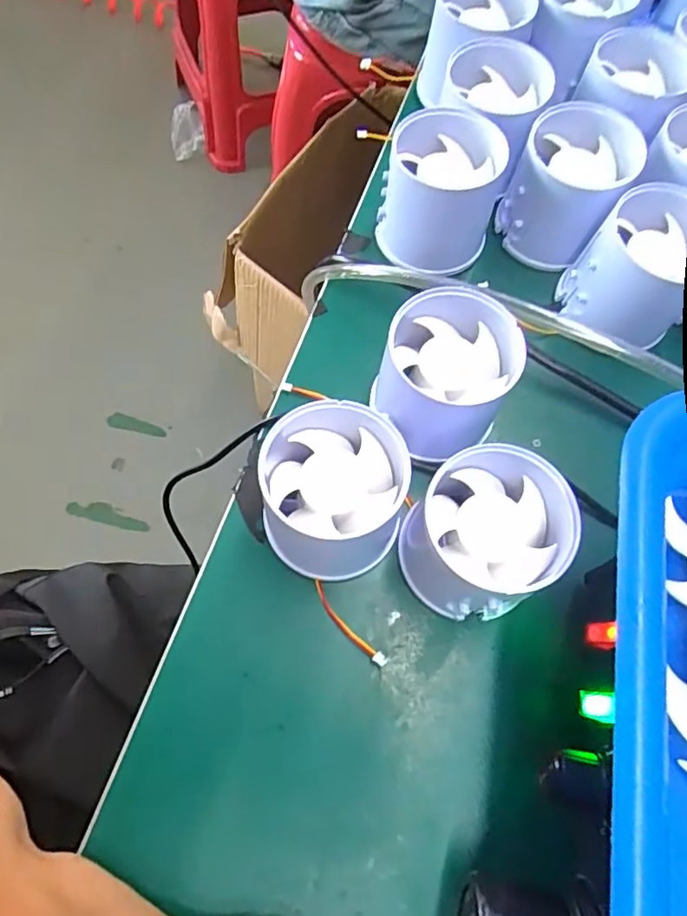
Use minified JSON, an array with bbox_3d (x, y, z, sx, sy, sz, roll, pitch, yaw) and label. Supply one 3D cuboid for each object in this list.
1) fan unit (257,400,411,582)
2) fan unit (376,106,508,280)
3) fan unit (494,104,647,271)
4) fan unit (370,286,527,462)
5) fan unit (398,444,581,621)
[{"bbox_3d":[-0.005,0.014,0.224,0.055,0.050,0.052,1,67,-2],"label":"fan unit"},{"bbox_3d":[0.045,-0.125,0.285,0.054,0.053,0.053,10,67,2],"label":"fan unit"},{"bbox_3d":[0.108,-0.130,0.286,0.047,0.052,0.050,1,67,-2],"label":"fan unit"},{"bbox_3d":[0.040,-0.033,0.238,0.050,0.039,0.059,19,68,6],"label":"fan unit"},{"bbox_3d":[0.052,0.029,0.218,0.052,0.052,0.051,1,67,-2],"label":"fan unit"}]

